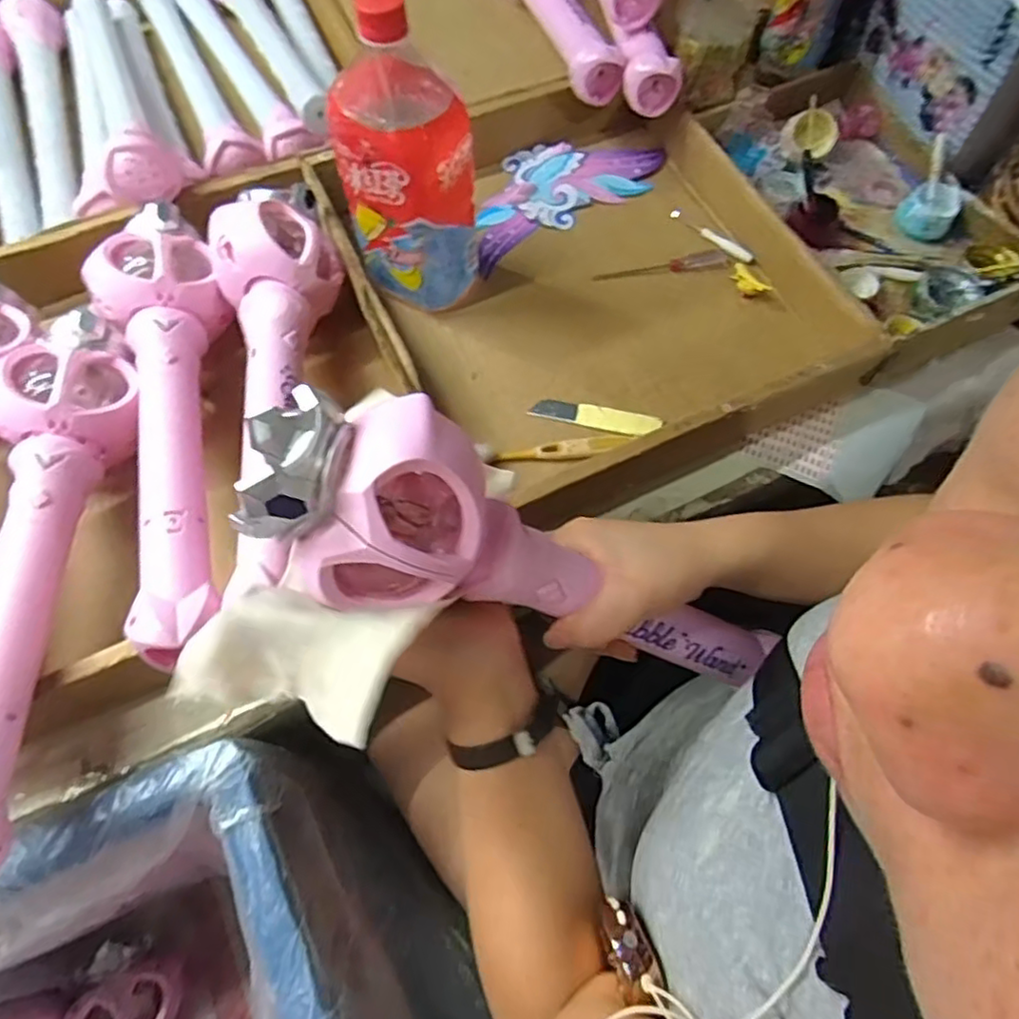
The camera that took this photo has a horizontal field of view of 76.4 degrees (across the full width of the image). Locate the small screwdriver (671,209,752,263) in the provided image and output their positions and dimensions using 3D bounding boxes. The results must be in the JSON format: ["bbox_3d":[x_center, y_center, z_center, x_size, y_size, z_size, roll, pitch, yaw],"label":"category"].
[{"bbox_3d":[0.184,-0.251,0.595,0.089,0.009,0.013,43,73,15],"label":"small screwdriver"}]

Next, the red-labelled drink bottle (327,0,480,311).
[{"bbox_3d":[-0.070,-0.244,0.475,0.079,0.211,0.081,0,68,-1],"label":"red-labelled drink bottle"}]

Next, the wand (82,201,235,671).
[{"bbox_3d":[-0.226,-0.068,0.448,0.082,0.085,0.357,-20,69,-9],"label":"wand"}]

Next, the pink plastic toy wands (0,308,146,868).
[{"bbox_3d":[-0.296,0.023,0.395,0.081,0.062,0.361,-3,68,-2],"label":"pink plastic toy wands"}]

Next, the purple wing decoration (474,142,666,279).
[{"bbox_3d":[0.042,-0.310,0.615,0.221,0.016,0.103,-31,72,-13],"label":"purple wing decoration"}]

